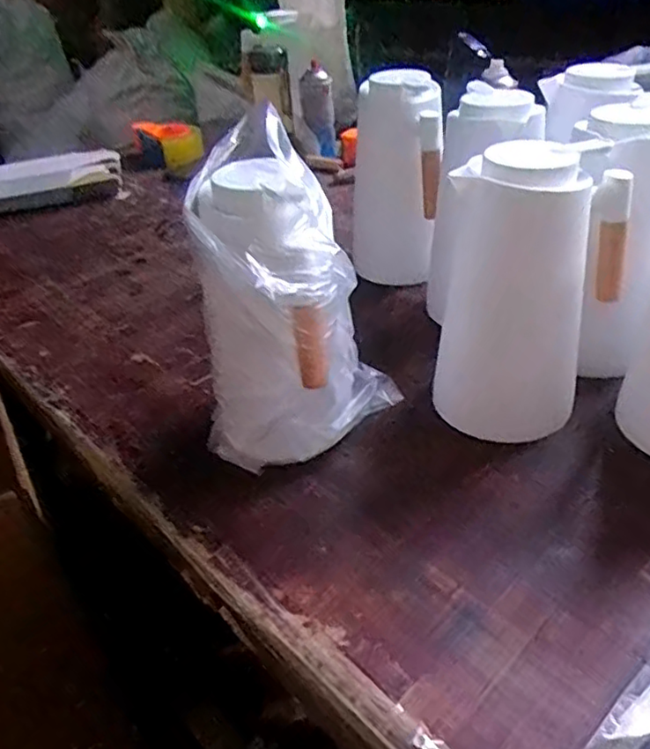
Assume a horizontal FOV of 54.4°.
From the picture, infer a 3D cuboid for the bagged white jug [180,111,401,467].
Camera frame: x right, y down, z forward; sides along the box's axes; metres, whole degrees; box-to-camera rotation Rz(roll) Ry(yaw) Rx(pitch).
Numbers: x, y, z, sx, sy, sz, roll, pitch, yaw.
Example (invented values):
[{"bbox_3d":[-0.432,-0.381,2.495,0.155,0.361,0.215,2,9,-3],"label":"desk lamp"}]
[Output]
[{"bbox_3d":[-0.037,-0.053,0.539,0.142,0.253,0.164,16,43,25],"label":"bagged white jug"}]

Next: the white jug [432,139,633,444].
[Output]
[{"bbox_3d":[0.176,-0.072,0.569,0.124,0.244,0.134,22,46,31],"label":"white jug"}]

